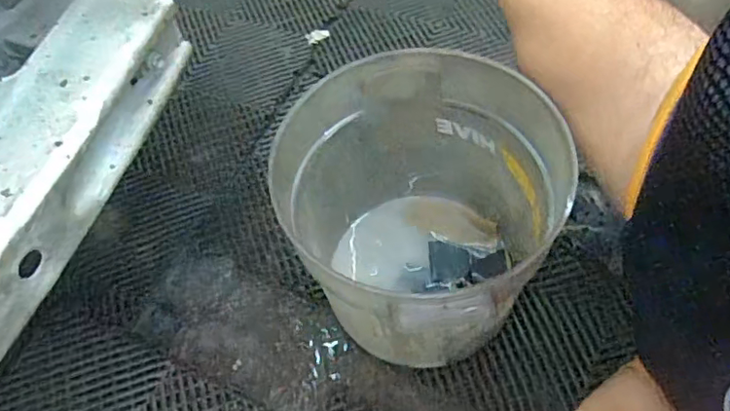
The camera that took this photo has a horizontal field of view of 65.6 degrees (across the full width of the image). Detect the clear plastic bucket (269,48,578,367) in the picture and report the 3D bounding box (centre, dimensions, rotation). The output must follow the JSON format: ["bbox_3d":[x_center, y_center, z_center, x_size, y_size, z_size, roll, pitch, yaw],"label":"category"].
[{"bbox_3d":[0.075,0.018,0.725,0.282,0.320,0.310,-2,56,4],"label":"clear plastic bucket"}]

